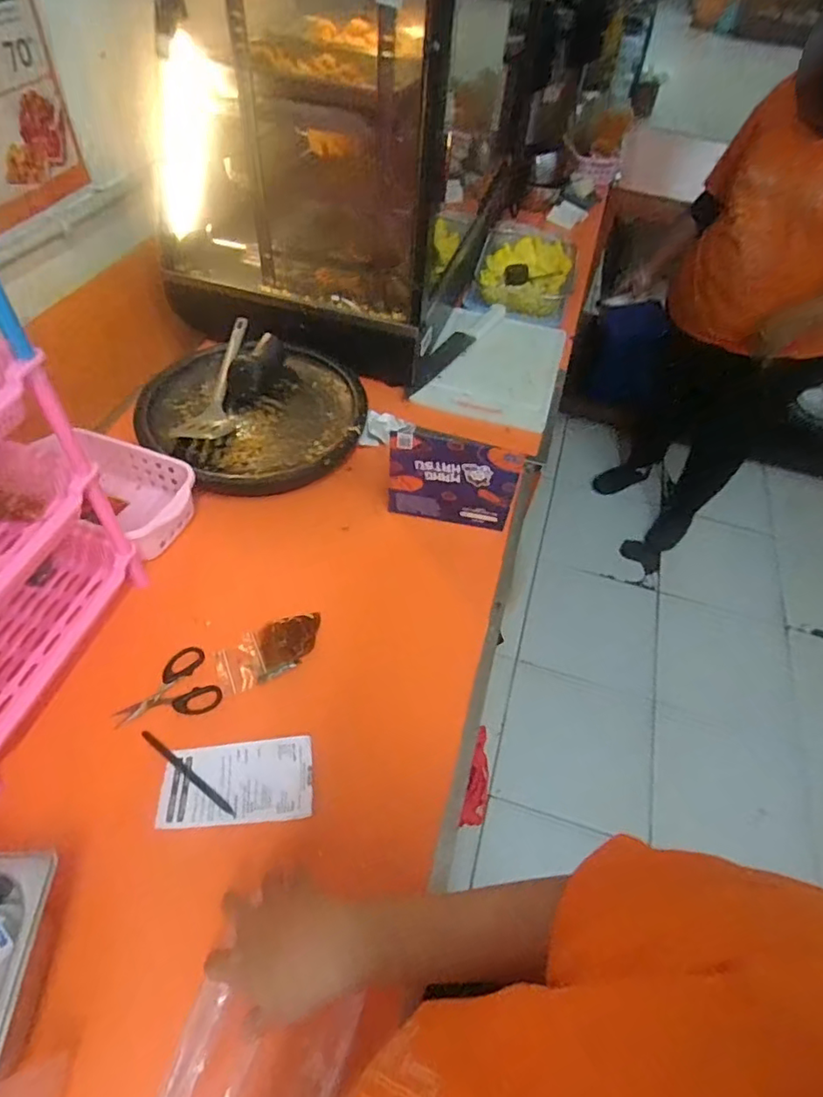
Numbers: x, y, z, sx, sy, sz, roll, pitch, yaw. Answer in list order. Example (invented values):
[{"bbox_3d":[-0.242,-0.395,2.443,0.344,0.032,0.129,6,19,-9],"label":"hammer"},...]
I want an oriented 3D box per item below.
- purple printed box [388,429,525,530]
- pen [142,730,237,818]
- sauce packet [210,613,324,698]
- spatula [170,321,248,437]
[{"bbox_3d":[0.053,-0.087,0.772,0.171,0.149,0.019,12,52,5],"label":"purple printed box"},{"bbox_3d":[-0.235,0.235,0.598,0.143,0.015,0.010,32,56,19],"label":"pen"},{"bbox_3d":[-0.170,0.124,0.692,0.130,0.009,0.073,-18,55,-18],"label":"sauce packet"},{"bbox_3d":[-0.320,-0.290,0.950,0.103,0.024,0.231,9,75,2],"label":"spatula"}]

